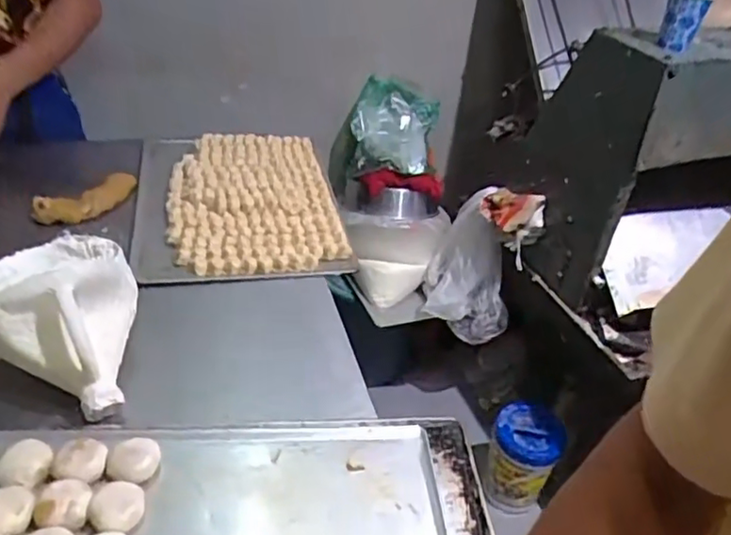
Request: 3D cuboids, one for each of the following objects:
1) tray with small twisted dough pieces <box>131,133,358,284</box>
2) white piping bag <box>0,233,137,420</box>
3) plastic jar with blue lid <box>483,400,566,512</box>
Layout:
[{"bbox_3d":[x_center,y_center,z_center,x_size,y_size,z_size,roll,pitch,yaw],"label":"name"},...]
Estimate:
[{"bbox_3d":[-0.220,-0.133,1.095,0.330,0.034,0.430,0,36,-16],"label":"tray with small twisted dough pieces"},{"bbox_3d":[-0.363,0.036,0.729,0.170,0.112,0.271,-17,41,-26],"label":"white piping bag"},{"bbox_3d":[0.390,0.472,1.552,0.158,0.203,0.160,5,36,-3],"label":"plastic jar with blue lid"}]

